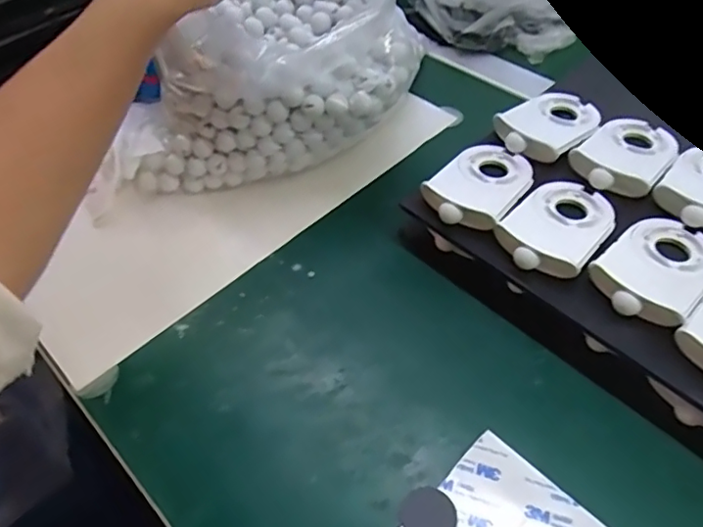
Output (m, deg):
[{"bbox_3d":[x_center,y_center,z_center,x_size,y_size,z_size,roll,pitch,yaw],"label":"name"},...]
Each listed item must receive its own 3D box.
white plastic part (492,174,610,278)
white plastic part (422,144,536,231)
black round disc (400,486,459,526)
[{"bbox_3d":[0.139,-0.028,0.378,0.059,0.012,0.094,36,60,29],"label":"white plastic part"},{"bbox_3d":[0.091,-0.058,0.398,0.057,0.014,0.086,27,56,24],"label":"white plastic part"},{"bbox_3d":[0.041,0.133,0.302,0.029,0.004,0.029,-2,50,2],"label":"black round disc"}]

